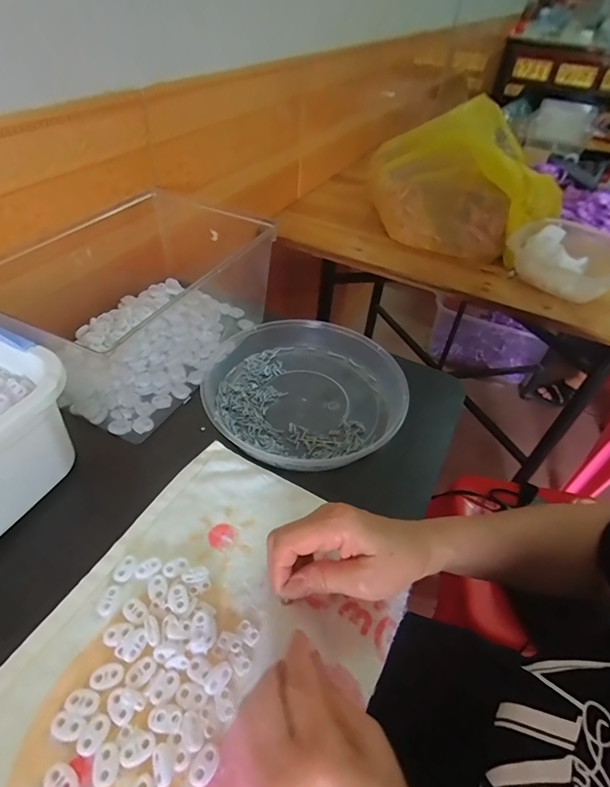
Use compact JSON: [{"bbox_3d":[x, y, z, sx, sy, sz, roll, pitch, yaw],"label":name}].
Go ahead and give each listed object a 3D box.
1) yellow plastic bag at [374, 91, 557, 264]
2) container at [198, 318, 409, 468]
[{"bbox_3d":[0.291,-0.392,0.830,0.377,0.201,0.182,22,48,15],"label":"yellow plastic bag"},{"bbox_3d":[-0.001,-0.009,0.509,0.230,0.040,0.217,3,46,-3],"label":"container"}]

